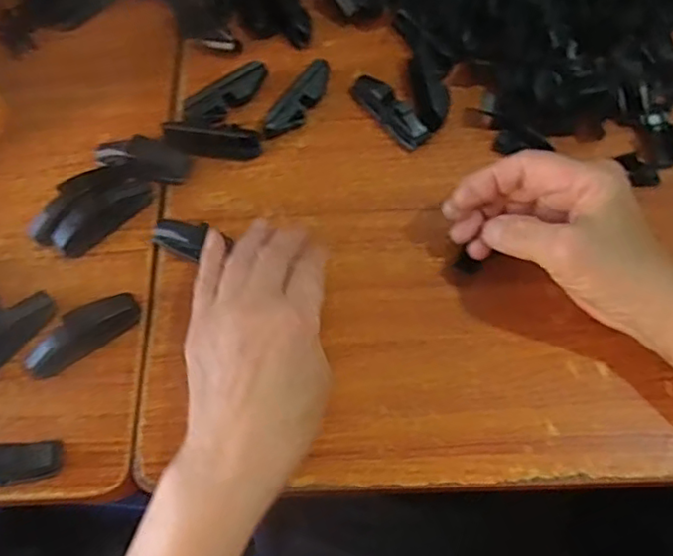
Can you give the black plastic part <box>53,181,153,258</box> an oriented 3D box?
[{"bbox_3d":[-0.160,-0.044,0.417,0.022,0.013,0.071,41,74,20],"label":"black plastic part"}]

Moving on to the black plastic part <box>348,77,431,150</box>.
[{"bbox_3d":[0.036,-0.123,0.435,0.019,0.023,0.072,-39,68,-13],"label":"black plastic part"}]

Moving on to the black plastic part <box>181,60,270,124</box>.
[{"bbox_3d":[-0.080,-0.135,0.447,0.066,0.013,0.026,-29,66,-9],"label":"black plastic part"}]

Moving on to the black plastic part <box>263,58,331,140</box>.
[{"bbox_3d":[-0.028,-0.130,0.443,0.021,0.014,0.069,27,70,15],"label":"black plastic part"}]

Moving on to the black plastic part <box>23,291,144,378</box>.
[{"bbox_3d":[-0.156,0.035,0.377,0.072,0.023,0.021,-39,68,-13],"label":"black plastic part"}]

